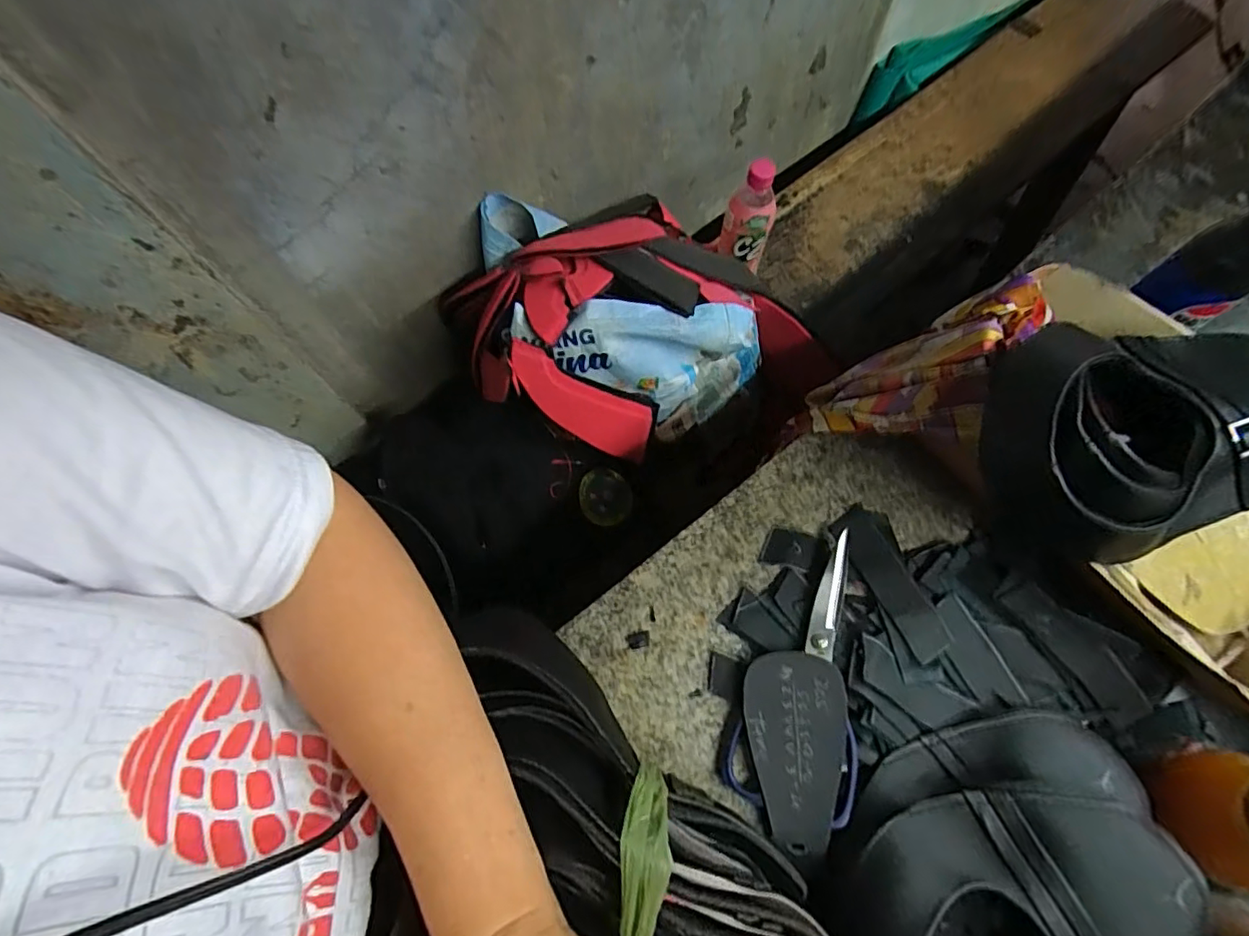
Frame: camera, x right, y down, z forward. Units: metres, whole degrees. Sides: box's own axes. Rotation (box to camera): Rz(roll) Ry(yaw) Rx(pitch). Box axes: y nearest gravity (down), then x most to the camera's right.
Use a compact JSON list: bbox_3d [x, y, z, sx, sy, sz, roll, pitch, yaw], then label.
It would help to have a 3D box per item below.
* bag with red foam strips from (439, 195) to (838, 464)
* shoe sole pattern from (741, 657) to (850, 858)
[{"bbox_3d":[0.000,-0.158,0.665,0.411,0.142,0.252,-12,68,-3],"label":"bag with red foam strips"},{"bbox_3d":[0.113,0.180,0.370,0.063,0.006,0.113,-6,71,8],"label":"shoe sole pattern"}]

